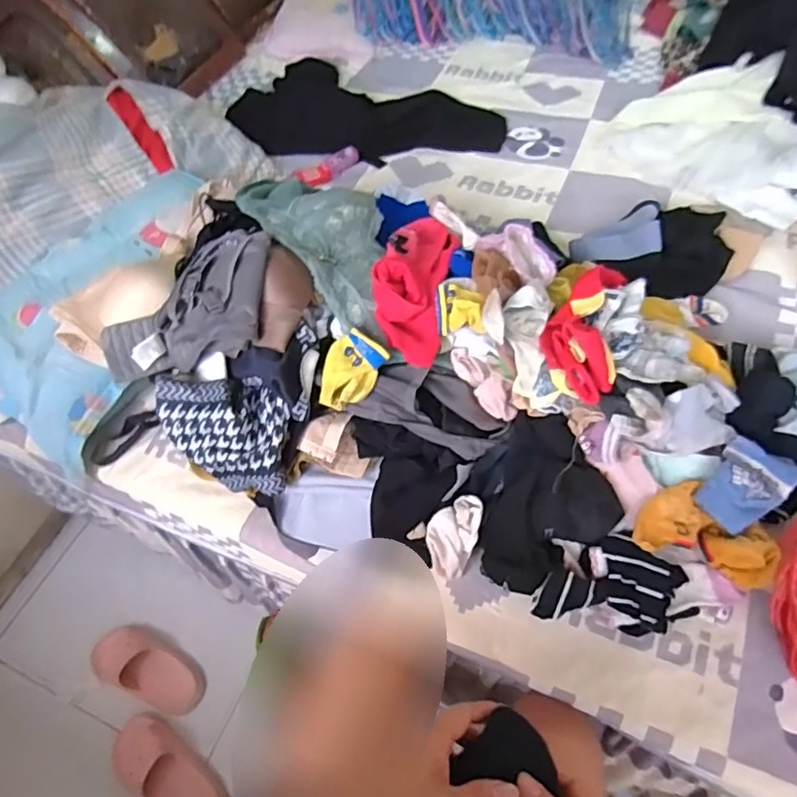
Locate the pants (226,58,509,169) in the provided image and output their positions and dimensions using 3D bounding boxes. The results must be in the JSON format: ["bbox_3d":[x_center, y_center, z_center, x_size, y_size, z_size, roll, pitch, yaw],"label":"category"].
[{"bbox_3d":[-0.065,-0.636,1.209,0.583,0.049,0.349,3,55,8],"label":"pants"}]

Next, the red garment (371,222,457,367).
[{"bbox_3d":[0.022,-0.154,0.675,0.081,0.065,0.233,7,56,10],"label":"red garment"}]

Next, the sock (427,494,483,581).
[{"bbox_3d":[0.062,0.157,0.637,0.054,0.024,0.095,20,86,14],"label":"sock"}]

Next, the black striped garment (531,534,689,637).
[{"bbox_3d":[0.221,0.191,0.580,0.144,0.056,0.086,6,56,10],"label":"black striped garment"}]

